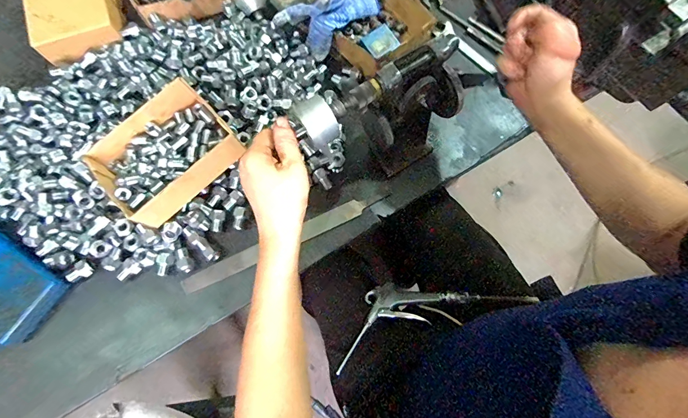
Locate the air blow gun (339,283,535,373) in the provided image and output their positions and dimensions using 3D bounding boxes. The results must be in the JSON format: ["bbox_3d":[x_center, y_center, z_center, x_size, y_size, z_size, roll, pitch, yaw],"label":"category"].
[{"bbox_3d":[0.125,0.153,0.564,0.303,0.024,0.106,-20,56,2],"label":"air blow gun"}]

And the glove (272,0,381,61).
[{"bbox_3d":[-0.017,-0.313,0.538,0.163,0.075,0.081,-42,76,-14],"label":"glove"}]

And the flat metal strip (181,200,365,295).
[{"bbox_3d":[-0.089,0.047,0.471,0.256,0.009,0.021,-25,73,-9],"label":"flat metal strip"}]

